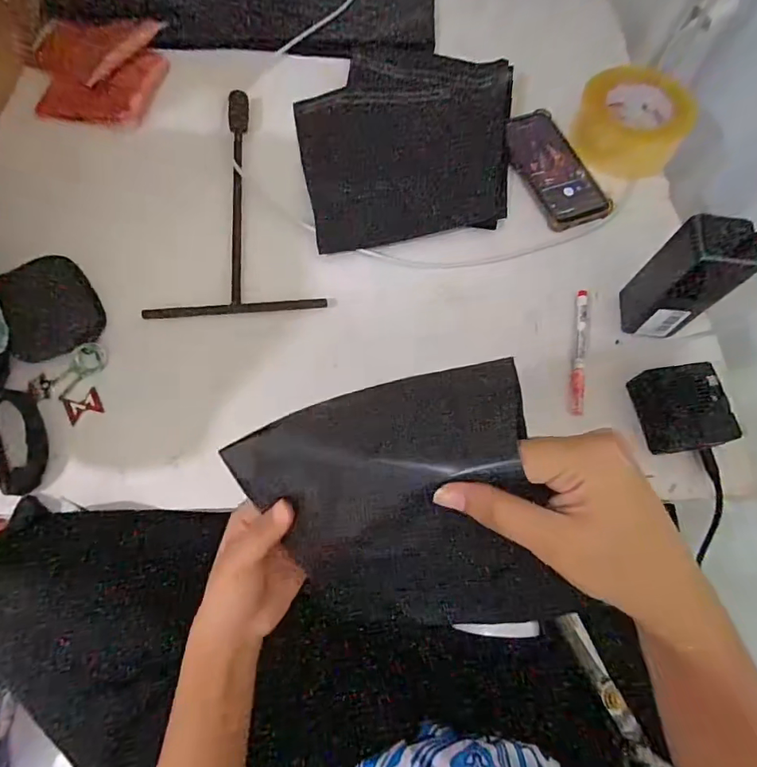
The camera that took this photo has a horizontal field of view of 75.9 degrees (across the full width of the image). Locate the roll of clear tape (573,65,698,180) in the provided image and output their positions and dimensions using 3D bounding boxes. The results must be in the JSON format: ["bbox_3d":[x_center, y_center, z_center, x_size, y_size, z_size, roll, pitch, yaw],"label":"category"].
[{"bbox_3d":[0.298,-0.311,0.572,0.123,0.056,0.123,1,69,-2],"label":"roll of clear tape"}]

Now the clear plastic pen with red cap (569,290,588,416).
[{"bbox_3d":[0.205,-0.035,0.493,0.015,0.011,0.142,13,69,3],"label":"clear plastic pen with red cap"}]

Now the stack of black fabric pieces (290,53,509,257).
[{"bbox_3d":[0.041,-0.295,0.571,0.262,0.016,0.276,-10,70,-6],"label":"stack of black fabric pieces"}]

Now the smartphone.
[{"bbox_3d":[0.204,-0.256,0.571,0.076,0.013,0.165,-20,71,-9],"label":"smartphone"}]

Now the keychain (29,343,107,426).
[{"bbox_3d":[-0.277,0.000,0.452,0.060,0.007,0.067,43,74,13],"label":"keychain"}]

